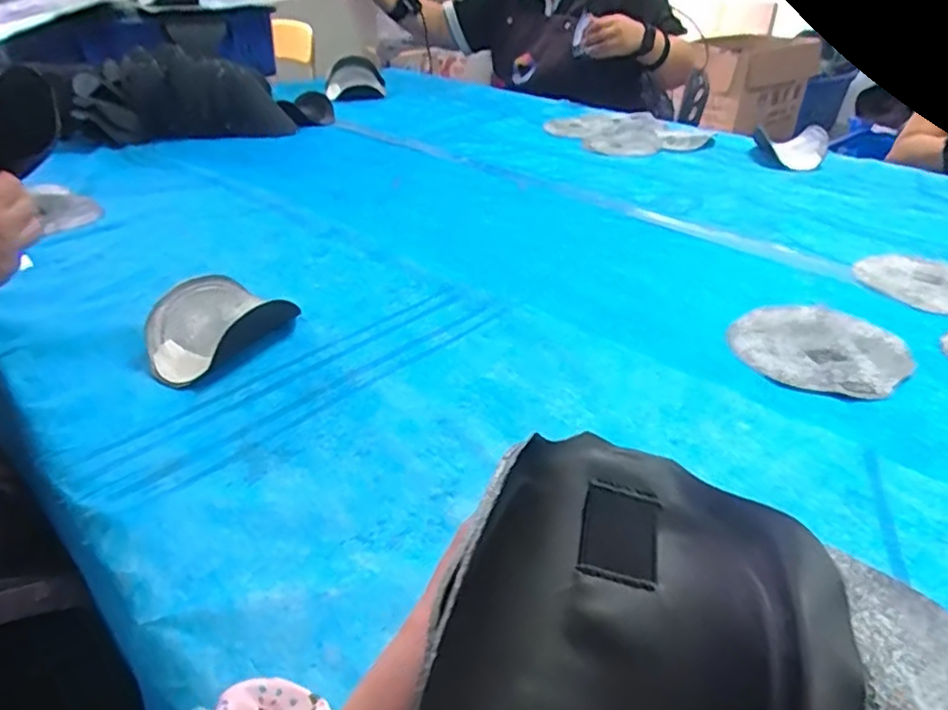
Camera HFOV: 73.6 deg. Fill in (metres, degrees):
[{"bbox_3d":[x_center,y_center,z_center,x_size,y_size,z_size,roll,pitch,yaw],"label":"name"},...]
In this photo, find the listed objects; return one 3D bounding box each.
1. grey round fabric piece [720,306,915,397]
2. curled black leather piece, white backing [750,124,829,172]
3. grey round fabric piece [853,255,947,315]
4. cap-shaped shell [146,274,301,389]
[{"bbox_3d":[0.318,-0.010,0.585,0.155,0.004,0.143,-1,34,1],"label":"grey round fabric piece"},{"bbox_3d":[0.536,-0.356,1.077,0.115,0.038,0.126,14,37,23],"label":"curled black leather piece, white backing"},{"bbox_3d":[0.496,-0.077,0.685,0.127,0.004,0.142,-20,37,-24],"label":"grey round fabric piece"},{"bbox_3d":[-0.253,-0.032,0.626,0.109,0.048,0.139,21,40,31],"label":"cap-shaped shell"}]

